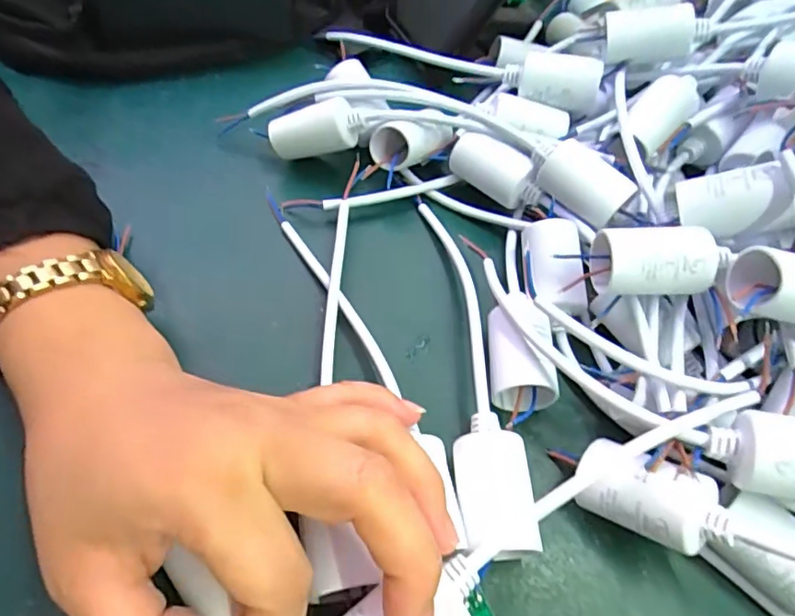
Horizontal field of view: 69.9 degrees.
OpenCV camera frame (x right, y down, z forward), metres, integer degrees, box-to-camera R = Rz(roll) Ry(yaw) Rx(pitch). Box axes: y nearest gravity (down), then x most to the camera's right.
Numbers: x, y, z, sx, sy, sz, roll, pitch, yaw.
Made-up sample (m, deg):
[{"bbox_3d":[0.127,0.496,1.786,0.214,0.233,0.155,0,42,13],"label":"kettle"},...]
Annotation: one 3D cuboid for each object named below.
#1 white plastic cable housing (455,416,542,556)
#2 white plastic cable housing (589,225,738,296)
[{"bbox_3d":[0.035,0.068,0.220,0.027,0.032,0.051,3,55,-2],"label":"white plastic cable housing"},{"bbox_3d":[0.110,-0.018,0.238,0.052,0.024,0.024,4,54,-2],"label":"white plastic cable housing"}]

